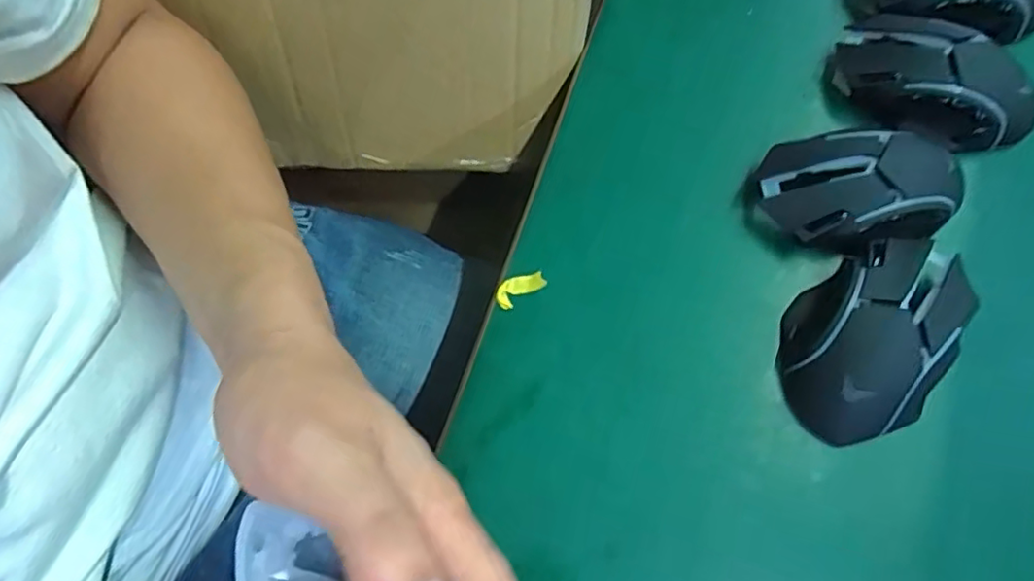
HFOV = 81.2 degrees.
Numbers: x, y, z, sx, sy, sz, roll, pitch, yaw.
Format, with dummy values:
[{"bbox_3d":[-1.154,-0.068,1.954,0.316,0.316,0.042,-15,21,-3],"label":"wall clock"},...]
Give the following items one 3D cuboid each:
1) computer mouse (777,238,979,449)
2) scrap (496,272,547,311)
[{"bbox_3d":[0.186,0.022,0.315,0.074,0.038,0.115,32,75,10],"label":"computer mouse"},{"bbox_3d":[0.001,-0.002,0.349,0.029,0.005,0.015,-31,74,-10],"label":"scrap"}]

